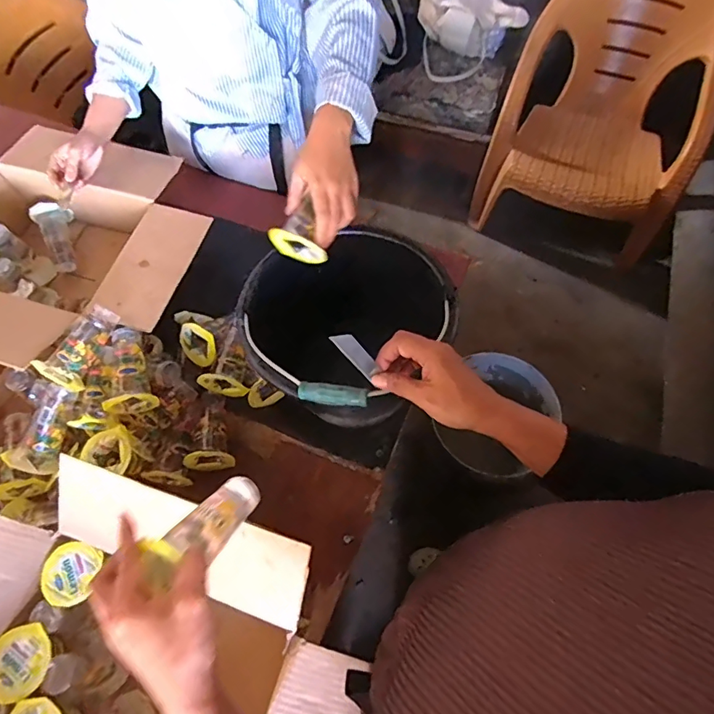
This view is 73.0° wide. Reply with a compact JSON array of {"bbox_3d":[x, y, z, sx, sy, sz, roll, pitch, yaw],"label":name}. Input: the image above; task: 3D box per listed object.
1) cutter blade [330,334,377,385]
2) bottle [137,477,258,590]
[{"bbox_3d":[0.002,-0.001,0.460,0.019,0.075,0.005,-22,48,17],"label":"cutter blade"},{"bbox_3d":[-0.145,0.161,0.449,0.040,0.139,0.042,30,110,15],"label":"bottle"}]

